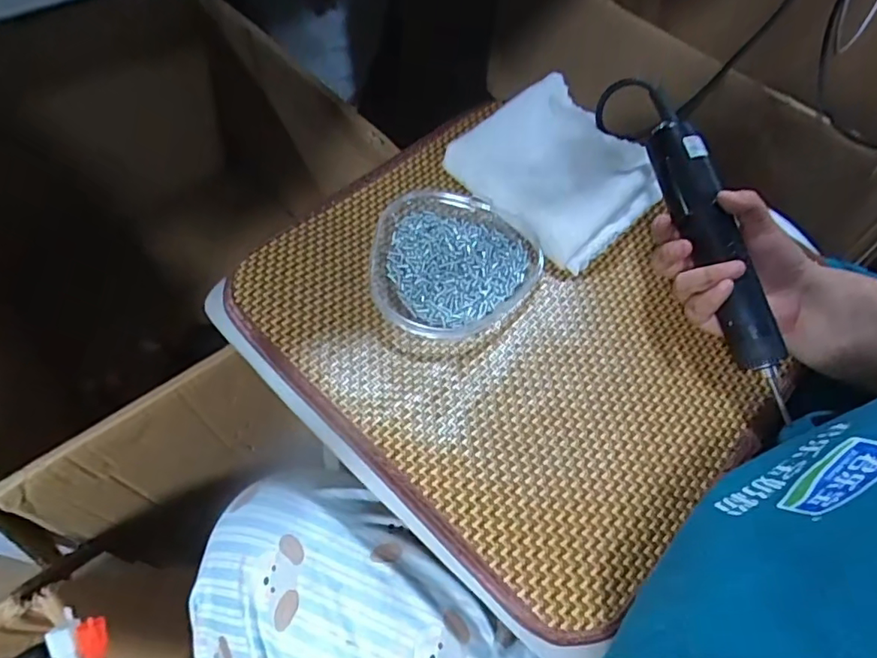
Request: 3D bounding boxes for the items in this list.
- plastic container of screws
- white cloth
[{"bbox_3d":[0.006,-0.060,0.455,0.141,0.020,0.135,0,58,-1],"label":"plastic container of screws"},{"bbox_3d":[0.107,-0.143,0.487,0.137,0.042,0.160,-37,65,-21],"label":"white cloth"}]

